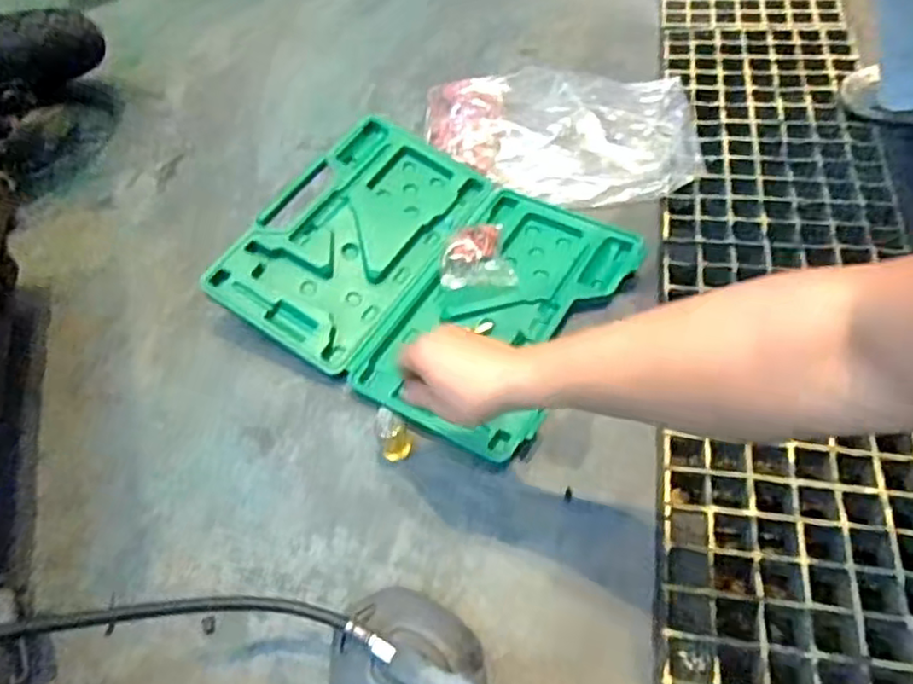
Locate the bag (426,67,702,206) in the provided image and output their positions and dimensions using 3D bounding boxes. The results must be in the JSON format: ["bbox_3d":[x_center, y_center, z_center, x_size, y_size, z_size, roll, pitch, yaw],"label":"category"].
[{"bbox_3d":[0.150,-0.293,0.940,0.370,0.059,0.255,-5,55,2],"label":"bag"}]

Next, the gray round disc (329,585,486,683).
[{"bbox_3d":[-0.041,0.264,0.553,0.128,0.050,0.110,18,59,17],"label":"gray round disc"}]

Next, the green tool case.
[{"bbox_3d":[-0.033,-0.086,0.787,0.389,0.073,0.332,25,61,21],"label":"green tool case"}]

